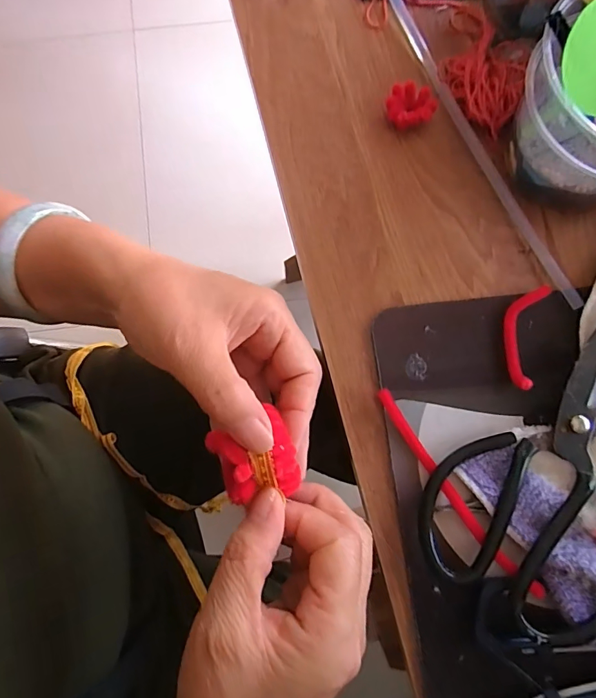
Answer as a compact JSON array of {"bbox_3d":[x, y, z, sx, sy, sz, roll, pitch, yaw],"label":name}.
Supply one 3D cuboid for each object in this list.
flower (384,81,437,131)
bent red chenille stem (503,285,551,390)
[{"bbox_3d":[0.080,-0.172,0.305,0.033,0.012,0.030,0,80,-1],"label":"flower"},{"bbox_3d":[0.144,-0.011,0.277,0.023,0.010,0.071,19,80,2],"label":"bent red chenille stem"}]

